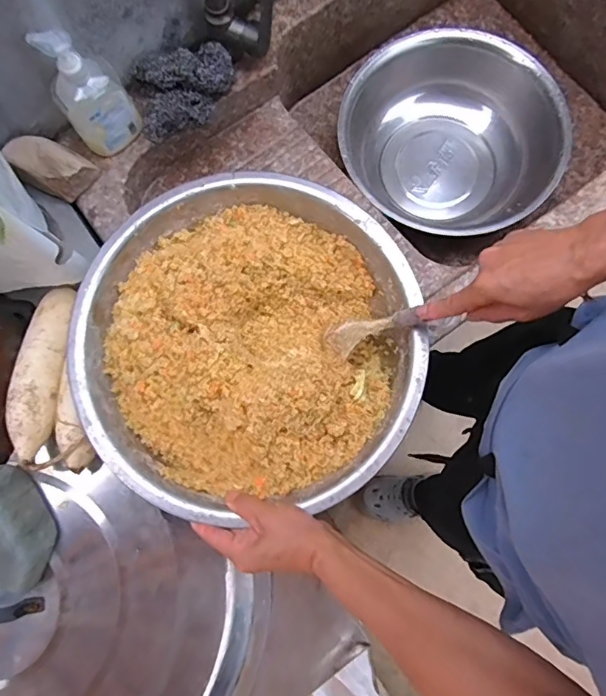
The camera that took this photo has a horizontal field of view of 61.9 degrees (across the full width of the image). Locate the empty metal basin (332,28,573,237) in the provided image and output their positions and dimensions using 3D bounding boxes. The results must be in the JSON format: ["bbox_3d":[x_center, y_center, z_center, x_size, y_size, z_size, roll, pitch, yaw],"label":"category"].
[{"bbox_3d":[0.232,-0.329,0.836,0.334,0.133,0.330,0,80,-1],"label":"empty metal basin"}]

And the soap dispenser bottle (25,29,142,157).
[{"bbox_3d":[-0.264,-0.315,0.628,0.080,0.156,0.061,-34,82,-6],"label":"soap dispenser bottle"}]

